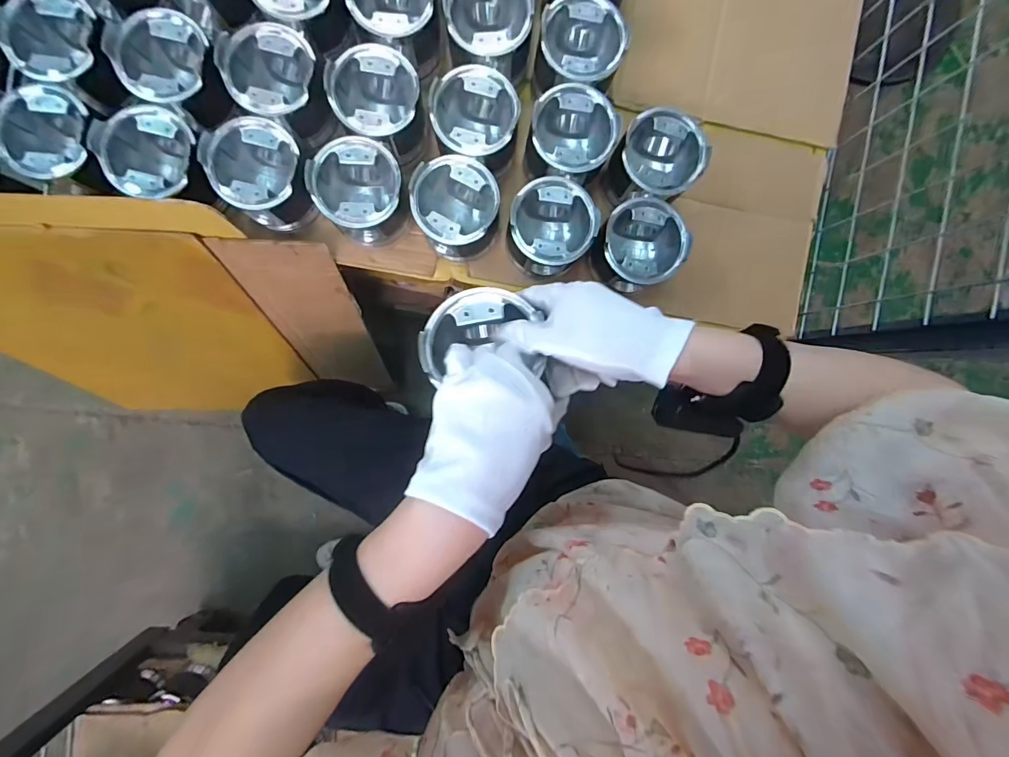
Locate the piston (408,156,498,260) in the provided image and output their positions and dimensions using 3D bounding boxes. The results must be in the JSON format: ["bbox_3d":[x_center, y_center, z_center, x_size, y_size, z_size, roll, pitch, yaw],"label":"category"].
[{"bbox_3d":[-0.057,-0.200,0.520,0.098,0.079,0.101,0,91,-4],"label":"piston"}]

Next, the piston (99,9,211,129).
[{"bbox_3d":[-0.369,-0.346,0.483,0.099,0.065,0.100,-30,93,-3],"label":"piston"}]

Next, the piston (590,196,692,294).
[{"bbox_3d":[0.158,-0.156,0.525,0.096,0.086,0.090,0,91,-4],"label":"piston"}]

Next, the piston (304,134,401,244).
[{"bbox_3d":[-0.168,-0.218,0.524,0.095,0.105,0.099,0,91,-4],"label":"piston"}]

